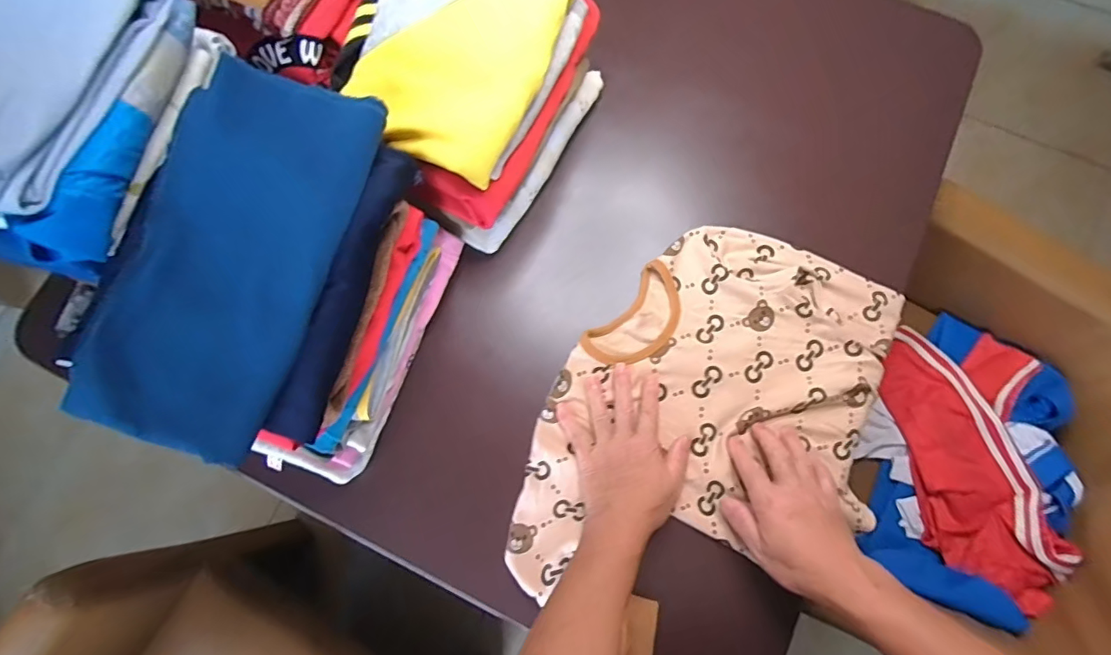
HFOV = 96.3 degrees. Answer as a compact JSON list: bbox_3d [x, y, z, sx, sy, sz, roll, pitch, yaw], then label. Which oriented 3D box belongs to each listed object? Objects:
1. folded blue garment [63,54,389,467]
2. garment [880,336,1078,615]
[{"bbox_3d":[-0.258,-0.066,0.388,0.162,0.031,0.306,14,77,3],"label":"folded blue garment"},{"bbox_3d":[0.725,0.224,0.863,0.261,0.080,0.446,4,77,1],"label":"garment"}]

